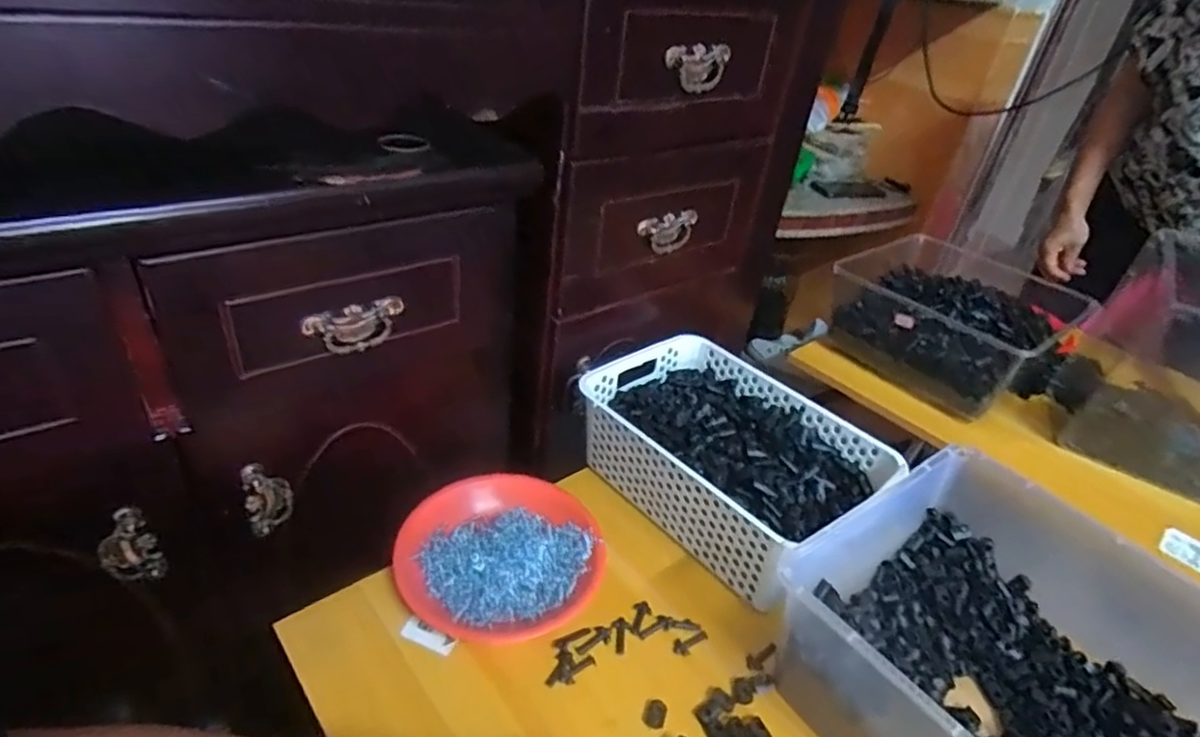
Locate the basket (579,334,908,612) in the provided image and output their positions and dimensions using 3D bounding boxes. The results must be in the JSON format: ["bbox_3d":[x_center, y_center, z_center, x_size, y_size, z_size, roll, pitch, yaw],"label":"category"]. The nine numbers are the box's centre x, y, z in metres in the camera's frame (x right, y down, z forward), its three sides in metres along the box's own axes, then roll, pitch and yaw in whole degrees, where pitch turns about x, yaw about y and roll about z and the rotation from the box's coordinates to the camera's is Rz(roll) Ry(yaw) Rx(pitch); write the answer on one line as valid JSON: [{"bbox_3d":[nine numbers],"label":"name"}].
[{"bbox_3d":[0.143,0.100,0.704,0.206,0.116,0.302,-22,40,-37],"label":"basket"}]

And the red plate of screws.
[{"bbox_3d":[-0.094,0.177,0.620,0.186,0.040,0.173,4,31,-2],"label":"red plate of screws"}]

